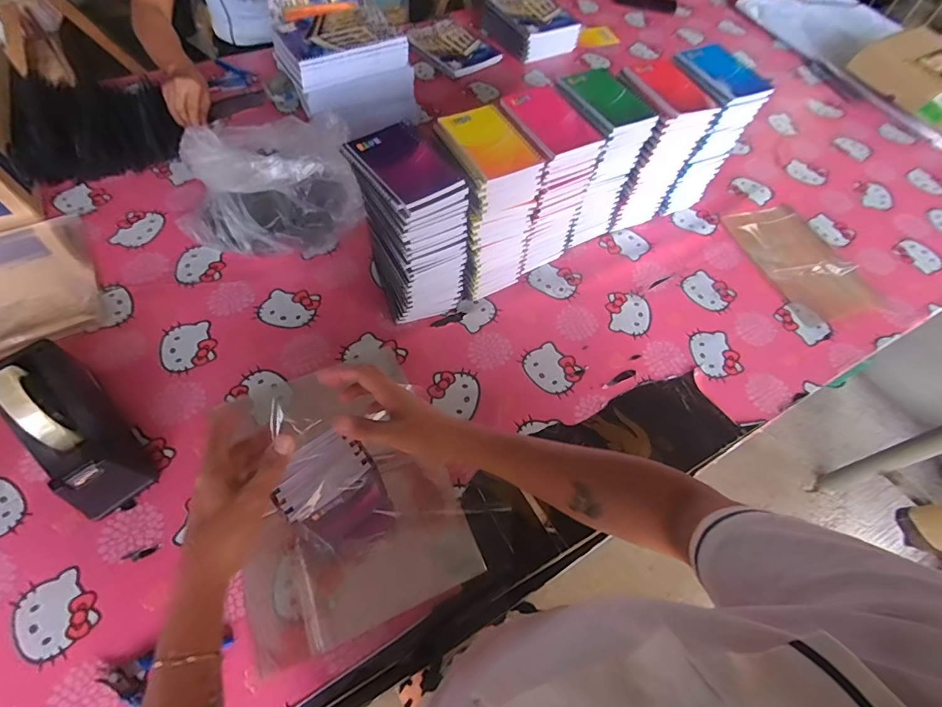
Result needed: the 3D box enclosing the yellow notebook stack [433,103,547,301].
[{"bbox_3d":[0.019,-0.205,0.665,0.100,0.229,0.129,-20,62,-15],"label":"yellow notebook stack"}]

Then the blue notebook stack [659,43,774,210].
[{"bbox_3d":[0.372,-0.363,0.792,0.113,0.232,0.139,-19,62,-14],"label":"blue notebook stack"}]

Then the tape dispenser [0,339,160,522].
[{"bbox_3d":[-0.456,0.077,0.525,0.074,0.126,0.209,-38,68,-23],"label":"tape dispenser"}]

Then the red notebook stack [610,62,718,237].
[{"bbox_3d":[0.278,-0.321,0.757,0.109,0.231,0.127,-18,61,-14],"label":"red notebook stack"}]

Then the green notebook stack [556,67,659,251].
[{"bbox_3d":[0.187,-0.294,0.736,0.105,0.232,0.133,-15,61,-12],"label":"green notebook stack"}]

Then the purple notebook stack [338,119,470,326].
[{"bbox_3d":[-0.079,-0.166,0.635,0.112,0.231,0.135,-24,63,-17],"label":"purple notebook stack"}]

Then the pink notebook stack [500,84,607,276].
[{"bbox_3d":[0.101,-0.245,0.693,0.111,0.228,0.125,-27,64,-18],"label":"pink notebook stack"}]

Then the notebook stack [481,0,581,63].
[{"bbox_3d":[0.144,-0.800,1.128,0.159,0.069,0.215,-24,63,-17],"label":"notebook stack"}]

